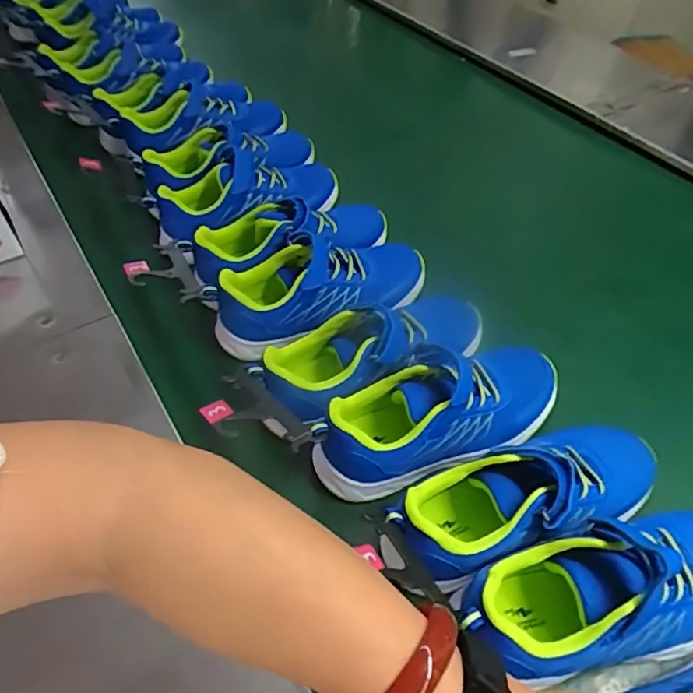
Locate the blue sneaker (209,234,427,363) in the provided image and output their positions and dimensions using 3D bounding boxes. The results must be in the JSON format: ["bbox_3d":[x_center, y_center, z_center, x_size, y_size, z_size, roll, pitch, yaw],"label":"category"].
[{"bbox_3d":[-0.028,-0.070,0.593,0.231,0.079,0.080,-17,51,-12],"label":"blue sneaker"}]

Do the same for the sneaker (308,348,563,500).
[{"bbox_3d":[0.085,0.050,0.490,0.233,0.084,0.080,-18,52,-13],"label":"sneaker"}]

